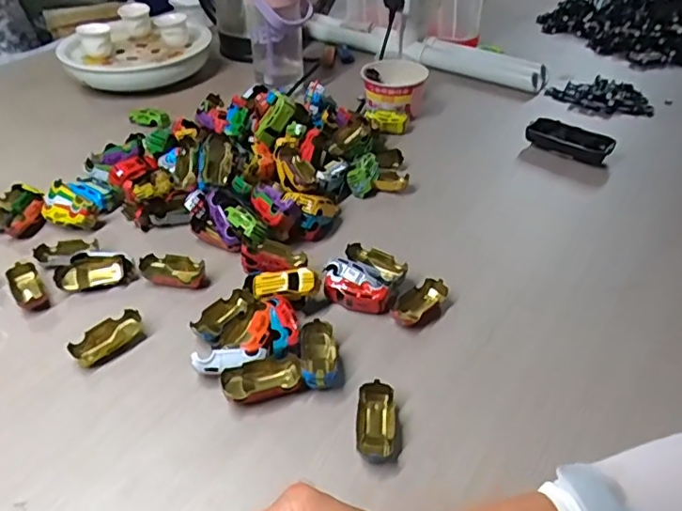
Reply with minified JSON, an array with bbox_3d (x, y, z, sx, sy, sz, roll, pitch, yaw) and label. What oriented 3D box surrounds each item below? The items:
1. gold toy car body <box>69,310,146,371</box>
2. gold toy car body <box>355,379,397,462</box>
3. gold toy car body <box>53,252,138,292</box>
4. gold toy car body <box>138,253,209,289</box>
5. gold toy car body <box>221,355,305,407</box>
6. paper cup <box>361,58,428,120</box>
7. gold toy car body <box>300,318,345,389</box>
[{"bbox_3d":[-0.208,0.074,0.506,0.032,0.018,0.064,30,48,32],"label":"gold toy car body"},{"bbox_3d":[0.027,0.128,0.434,0.031,0.017,0.062,4,39,6],"label":"gold toy car body"},{"bbox_3d":[-0.243,0.016,0.564,0.077,0.029,0.027,-5,39,-5],"label":"gold toy car body"},{"bbox_3d":[-0.168,0.017,0.570,0.070,0.018,0.032,6,40,8],"label":"gold toy car body"},{"bbox_3d":[-0.065,0.103,0.465,0.064,0.020,0.032,-13,41,-15],"label":"gold toy car body"},{"bbox_3d":[0.078,-0.249,0.835,0.093,0.063,0.087,0,39,1],"label":"paper cup"},{"bbox_3d":[-0.017,0.083,0.483,0.034,0.023,0.069,-4,39,-5],"label":"gold toy car body"}]

